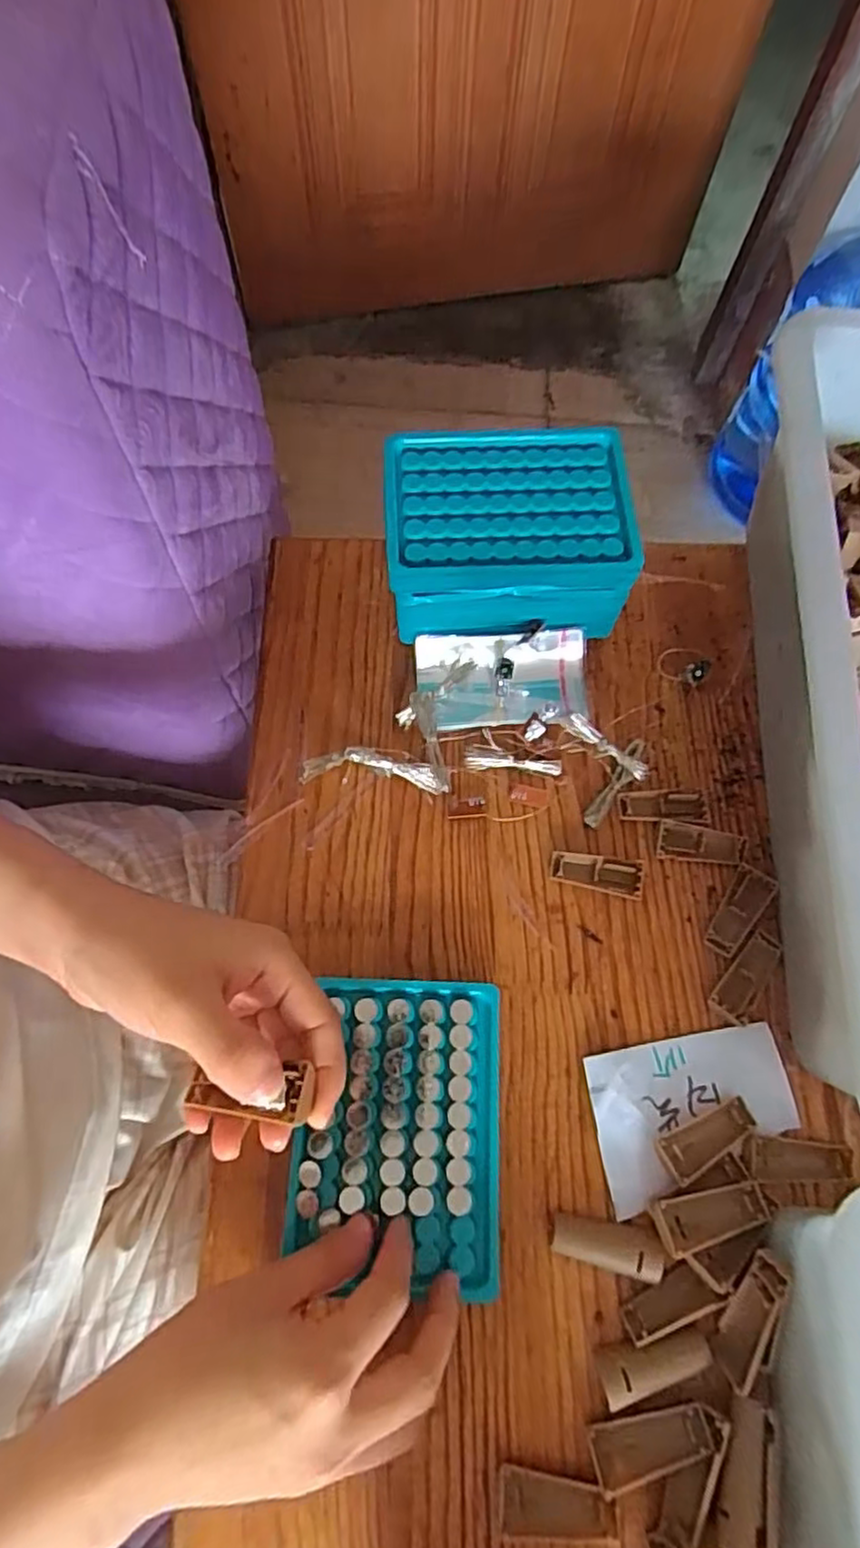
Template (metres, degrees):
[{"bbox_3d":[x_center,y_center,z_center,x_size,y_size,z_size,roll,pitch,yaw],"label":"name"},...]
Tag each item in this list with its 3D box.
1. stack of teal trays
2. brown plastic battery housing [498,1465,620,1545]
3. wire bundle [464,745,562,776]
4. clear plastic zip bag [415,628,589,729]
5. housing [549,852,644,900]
[{"bbox_3d":[0.043,-0.134,0.405,0.131,0.086,0.092,-1,69,-1],"label":"stack of teal trays"},{"bbox_3d":[0.053,0.304,0.283,0.047,0.009,0.021,5,69,1],"label":"brown plastic battery housing"},{"bbox_3d":[0.048,-0.007,0.397,0.056,0.004,0.013,9,70,2],"label":"wire bundle"},{"bbox_3d":[0.044,-0.056,0.407,0.101,0.027,0.052,-1,69,-2],"label":"clear plastic zip bag"},{"bbox_3d":[0.091,0.055,0.375,0.048,0.009,0.020,8,70,2],"label":"housing"}]

